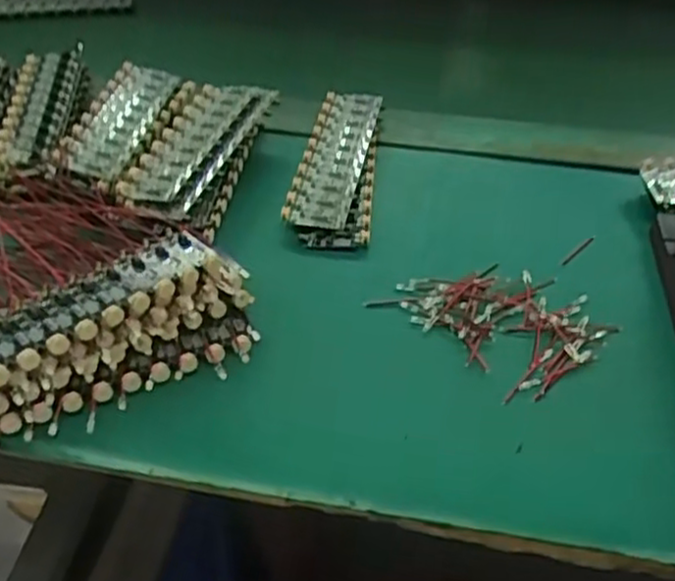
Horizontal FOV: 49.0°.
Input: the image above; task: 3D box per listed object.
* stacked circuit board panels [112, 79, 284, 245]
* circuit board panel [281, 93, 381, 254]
[{"bbox_3d":[-0.100,-0.098,0.526,0.069,0.029,0.144,14,52,9],"label":"stacked circuit board panels"},{"bbox_3d":[0.000,-0.091,0.540,0.058,0.014,0.156,6,52,5],"label":"circuit board panel"}]

